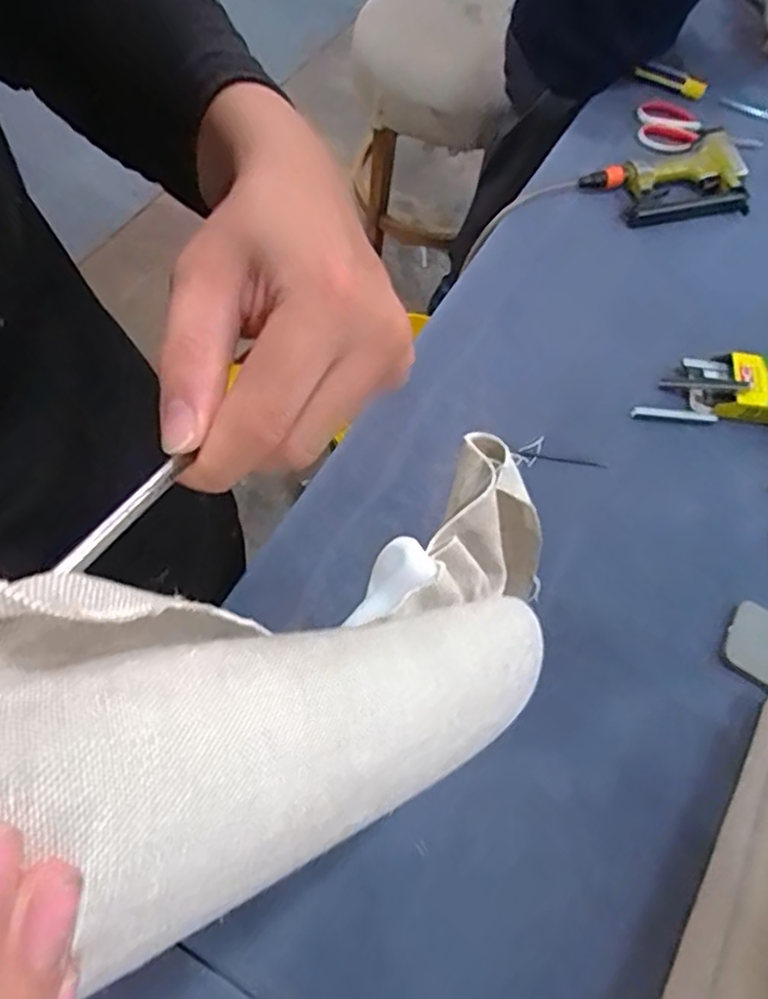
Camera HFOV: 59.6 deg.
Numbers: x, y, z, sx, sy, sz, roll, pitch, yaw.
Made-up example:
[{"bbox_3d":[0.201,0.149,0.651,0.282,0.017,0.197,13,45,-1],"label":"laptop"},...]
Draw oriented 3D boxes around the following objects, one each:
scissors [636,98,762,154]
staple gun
[{"bbox_3d":[0.494,-0.564,1.031,0.206,0.027,0.114,13,66,1],"label":"scissors"},{"bbox_3d":[0.409,-0.445,0.954,0.234,0.042,0.125,-17,67,-9],"label":"staple gun"}]

